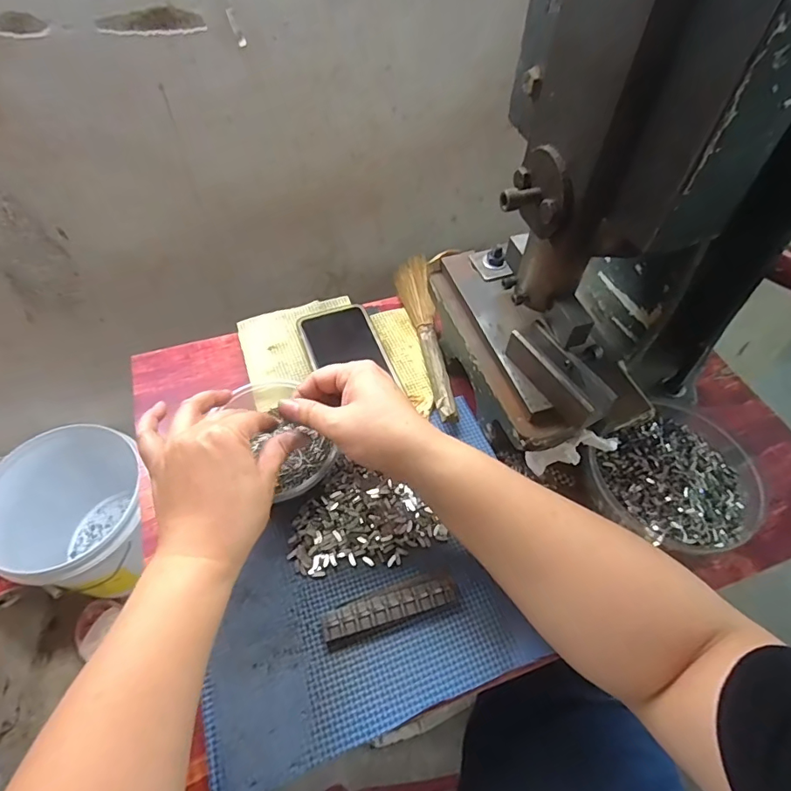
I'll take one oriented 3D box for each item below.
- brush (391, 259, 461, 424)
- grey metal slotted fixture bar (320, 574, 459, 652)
[{"bbox_3d":[0.034,-0.068,0.518,0.034,0.026,0.231,-7,55,-7],"label":"brush"},{"bbox_3d":[-0.004,0.157,0.364,0.101,0.012,0.027,-15,56,-13],"label":"grey metal slotted fixture bar"}]

